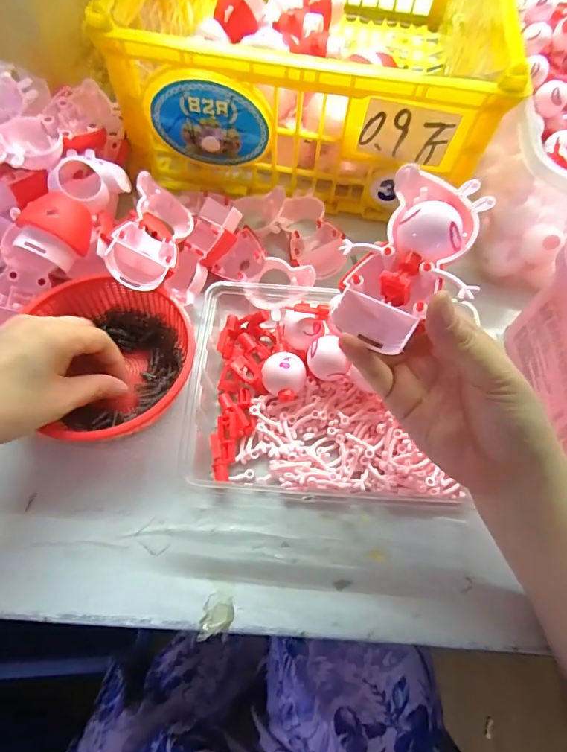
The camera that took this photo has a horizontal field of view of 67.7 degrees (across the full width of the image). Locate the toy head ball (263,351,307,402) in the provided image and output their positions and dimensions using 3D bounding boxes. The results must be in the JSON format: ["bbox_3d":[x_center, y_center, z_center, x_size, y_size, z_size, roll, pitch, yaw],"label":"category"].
[{"bbox_3d":[-0.001,0.000,0.329,0.032,0.027,0.031,1,64,-3],"label":"toy head ball"}]

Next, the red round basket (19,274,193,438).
[{"bbox_3d":[-0.128,-0.015,0.332,0.113,0.043,0.137,-17,66,-11],"label":"red round basket"}]

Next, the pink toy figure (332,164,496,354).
[{"bbox_3d":[0.074,-0.065,0.239,0.063,0.036,0.099,18,75,27],"label":"pink toy figure"}]

